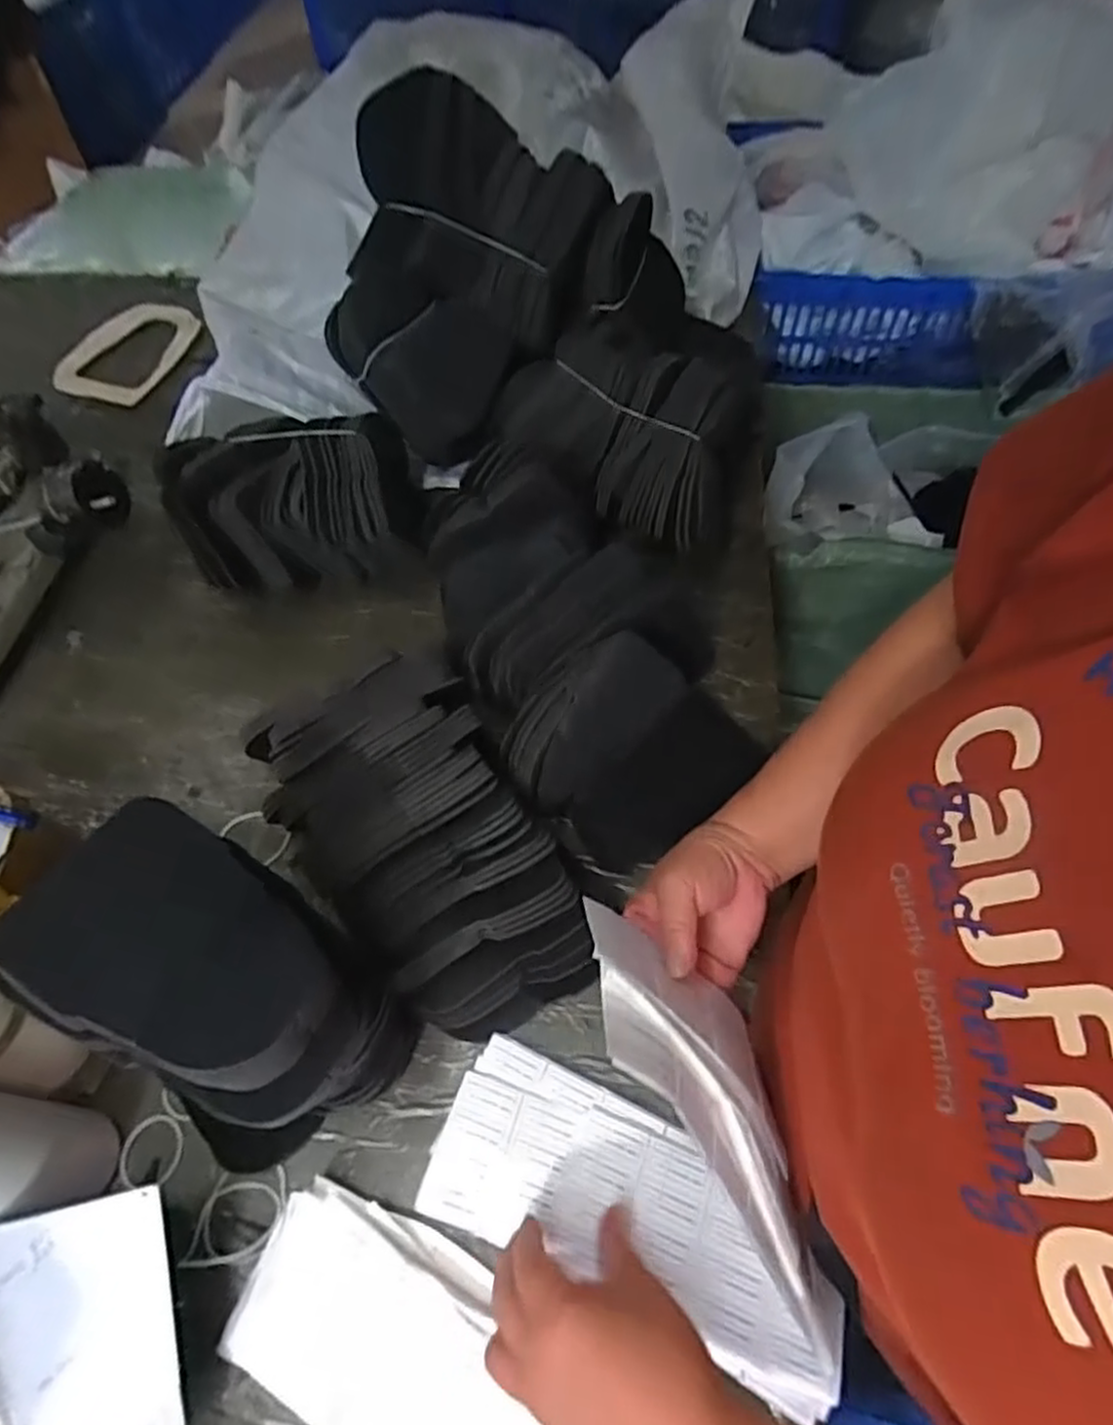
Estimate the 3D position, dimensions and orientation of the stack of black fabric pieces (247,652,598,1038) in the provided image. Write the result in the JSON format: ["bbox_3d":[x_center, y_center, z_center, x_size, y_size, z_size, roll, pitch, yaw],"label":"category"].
[{"bbox_3d":[-0.095,0.088,0.546,0.184,0.097,0.278,-27,60,-14],"label":"stack of black fabric pieces"}]

